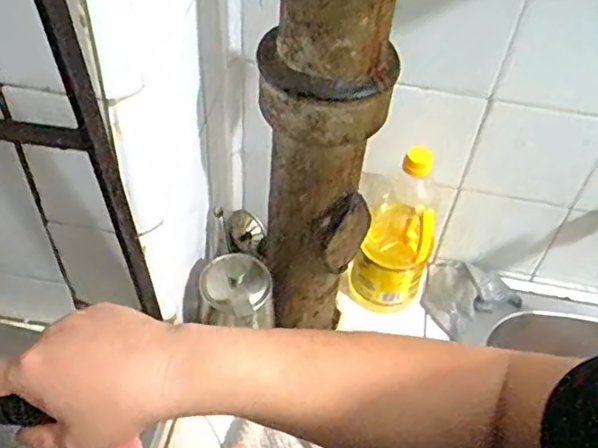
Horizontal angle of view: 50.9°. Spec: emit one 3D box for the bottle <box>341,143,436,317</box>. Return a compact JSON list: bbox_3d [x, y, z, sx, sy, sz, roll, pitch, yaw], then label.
[{"bbox_3d":[0.134,0.000,0.883,0.120,0.278,0.117,20,53,14],"label":"bottle"}]

